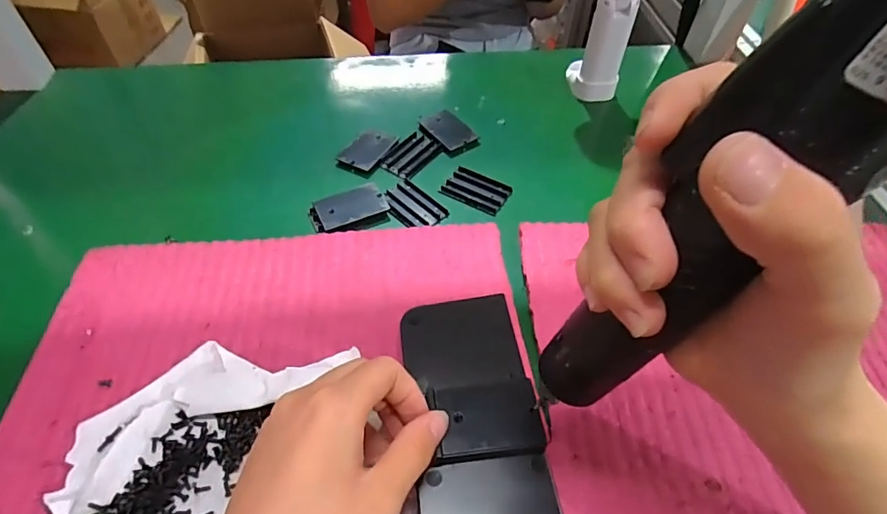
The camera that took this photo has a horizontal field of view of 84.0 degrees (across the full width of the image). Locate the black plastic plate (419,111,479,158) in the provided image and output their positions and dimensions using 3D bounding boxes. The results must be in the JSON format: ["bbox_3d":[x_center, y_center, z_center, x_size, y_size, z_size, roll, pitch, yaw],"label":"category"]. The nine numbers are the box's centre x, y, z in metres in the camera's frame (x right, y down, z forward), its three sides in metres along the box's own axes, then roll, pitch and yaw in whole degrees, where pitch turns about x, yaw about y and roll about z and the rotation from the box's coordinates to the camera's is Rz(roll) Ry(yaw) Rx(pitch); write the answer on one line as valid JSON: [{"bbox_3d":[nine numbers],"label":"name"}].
[{"bbox_3d":[0.004,-0.121,0.472,0.039,0.007,0.060,-31,58,-24],"label":"black plastic plate"}]

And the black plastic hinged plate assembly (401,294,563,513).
[{"bbox_3d":[0.019,0.090,0.269,0.070,0.015,0.160,-5,53,-6],"label":"black plastic hinged plate assembly"}]

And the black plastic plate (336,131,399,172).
[{"bbox_3d":[-0.069,-0.099,0.453,0.033,0.005,0.055,24,54,17],"label":"black plastic plate"}]

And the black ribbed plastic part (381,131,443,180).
[{"bbox_3d":[-0.029,-0.094,0.453,0.035,0.004,0.056,30,56,21],"label":"black ribbed plastic part"}]

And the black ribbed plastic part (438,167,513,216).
[{"bbox_3d":[0.029,-0.057,0.425,0.055,0.007,0.035,27,55,19],"label":"black ribbed plastic part"}]

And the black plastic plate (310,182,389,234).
[{"bbox_3d":[-0.077,-0.040,0.402,0.061,0.004,0.038,-22,55,-18],"label":"black plastic plate"}]

